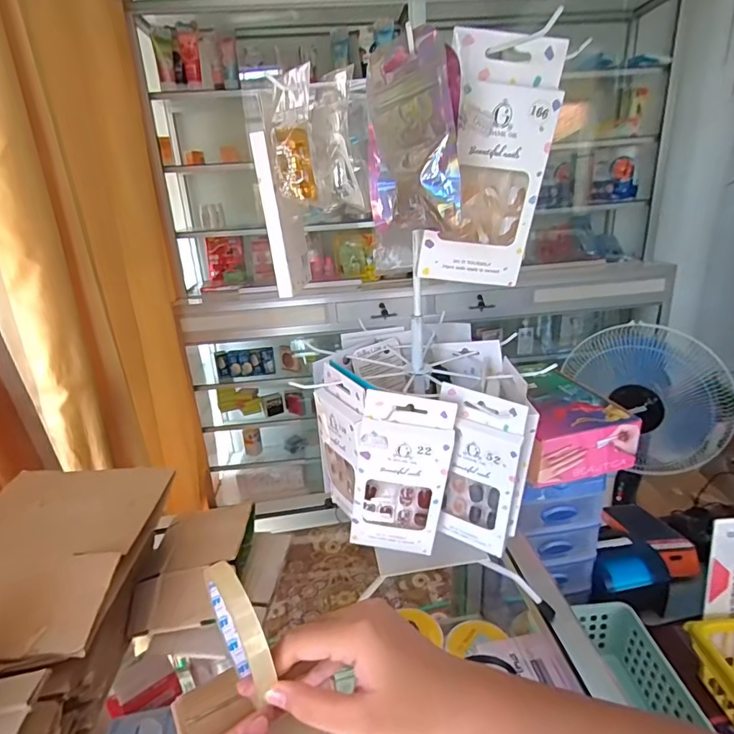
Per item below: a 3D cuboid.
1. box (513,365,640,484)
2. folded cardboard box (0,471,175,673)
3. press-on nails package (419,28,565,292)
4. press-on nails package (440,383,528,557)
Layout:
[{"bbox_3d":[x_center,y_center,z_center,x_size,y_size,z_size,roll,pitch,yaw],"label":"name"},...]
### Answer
[{"bbox_3d":[0.248,0.075,0.639,0.135,0.064,0.157,-8,22,-11],"label":"box"},{"bbox_3d":[-0.281,0.157,0.415,0.172,0.033,0.193,-4,22,1],"label":"folded cardboard box"},{"bbox_3d":[0.077,-0.124,0.301,0.067,0.143,0.014,7,25,-1],"label":"press-on nails package"},{"bbox_3d":[0.089,0.086,0.379,0.061,0.138,0.013,10,26,32],"label":"press-on nails package"}]

